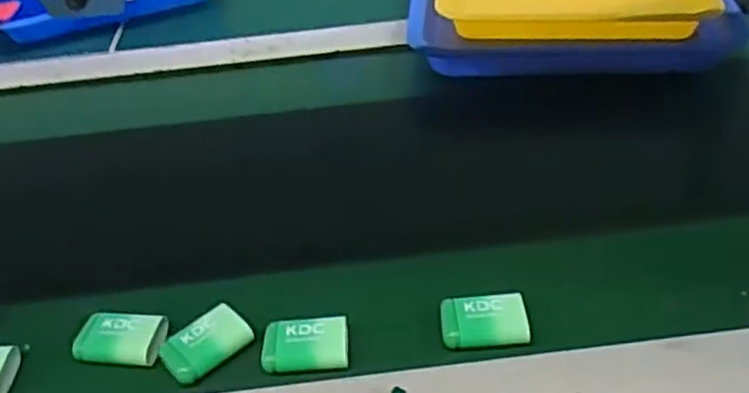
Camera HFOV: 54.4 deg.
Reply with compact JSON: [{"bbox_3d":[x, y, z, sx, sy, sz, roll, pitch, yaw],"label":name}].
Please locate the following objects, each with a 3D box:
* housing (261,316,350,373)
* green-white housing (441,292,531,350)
[{"bbox_3d":[-0.041,0.087,0.435,0.050,0.010,0.034,-5,39,1],"label":"housing"},{"bbox_3d":[0.066,0.075,0.440,0.050,0.011,0.033,-4,39,2],"label":"green-white housing"}]

